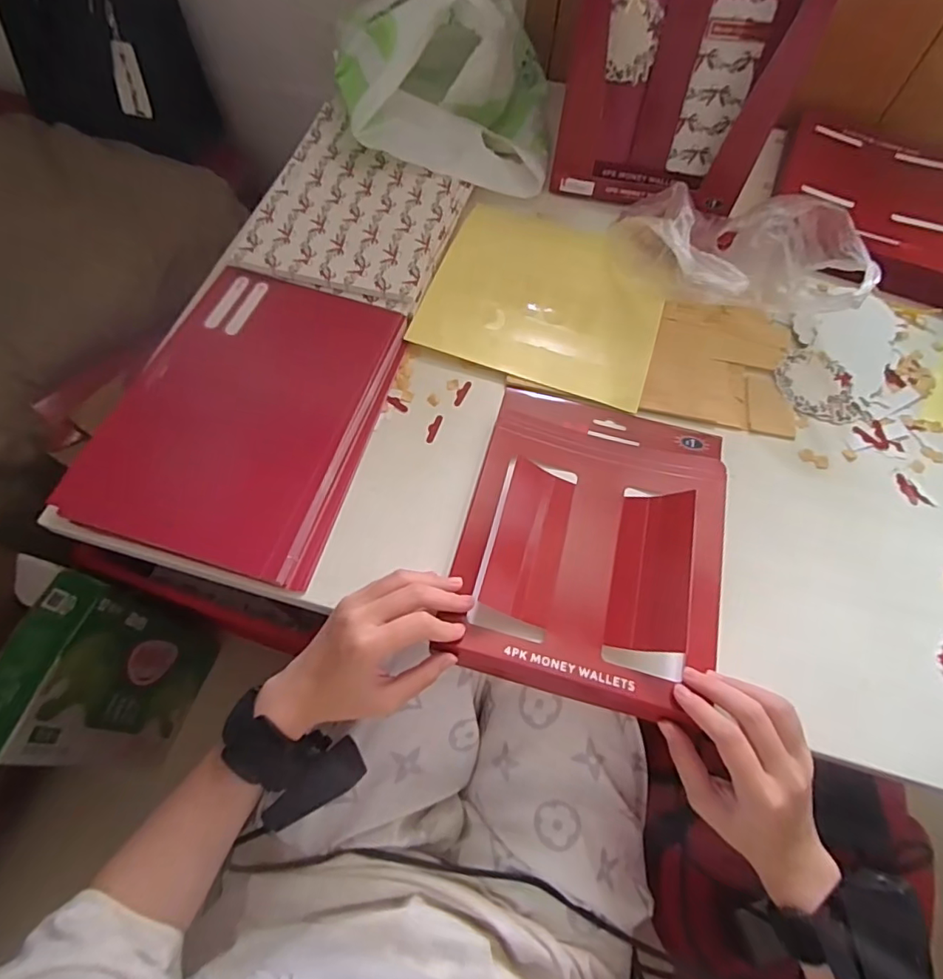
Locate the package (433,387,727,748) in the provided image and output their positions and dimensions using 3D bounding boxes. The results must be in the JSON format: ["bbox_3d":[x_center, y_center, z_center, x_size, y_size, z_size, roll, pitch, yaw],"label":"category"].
[{"bbox_3d":[0.095,0.033,0.411,0.192,0.028,0.241,15,65,4],"label":"package"}]

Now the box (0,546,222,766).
[{"bbox_3d":[-0.486,0.224,0.671,0.122,0.384,0.194,13,62,4],"label":"box"}]

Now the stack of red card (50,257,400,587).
[{"bbox_3d":[-0.181,-0.067,0.442,0.193,0.026,0.256,17,65,5],"label":"stack of red card"}]

